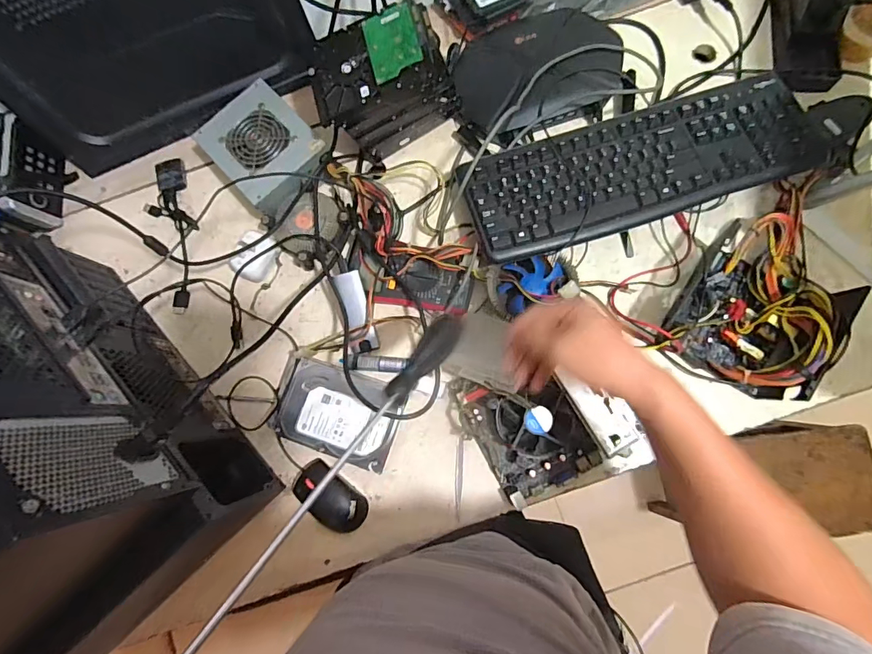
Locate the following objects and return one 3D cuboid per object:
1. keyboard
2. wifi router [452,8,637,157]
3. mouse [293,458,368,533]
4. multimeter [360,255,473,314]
[{"bbox_3d":[0.258,-0.208,0.570,0.441,0.020,0.148,-18,80,1],"label":"keyboard"},{"bbox_3d":[0.135,-0.346,0.622,0.240,0.042,0.163,-19,80,1],"label":"wifi router"},{"bbox_3d":[-0.134,0.218,0.567,0.096,0.033,0.058,36,85,8],"label":"mouse"},{"bbox_3d":[-0.023,-0.056,0.593,0.139,0.038,0.069,10,82,5],"label":"multimeter"}]

